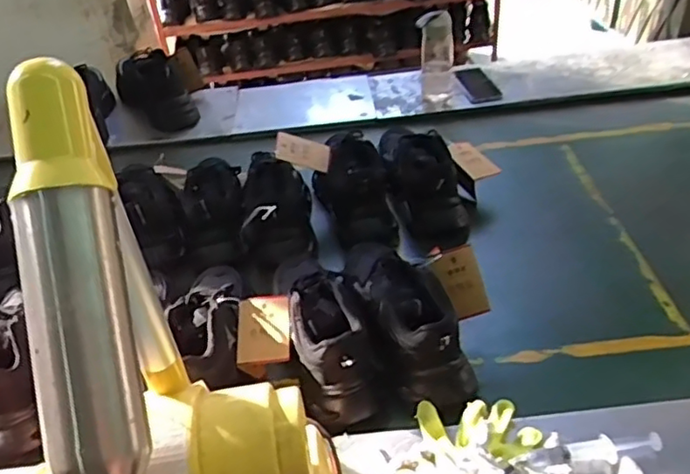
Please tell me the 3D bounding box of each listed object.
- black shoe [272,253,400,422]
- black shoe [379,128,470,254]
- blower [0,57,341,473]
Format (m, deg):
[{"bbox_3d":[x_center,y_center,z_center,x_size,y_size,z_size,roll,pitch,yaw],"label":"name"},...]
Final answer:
[{"bbox_3d":[-0.021,0.104,0.841,0.107,0.104,0.257,-13,39,-10],"label":"black shoe"},{"bbox_3d":[0.133,-0.121,1.122,0.108,0.106,0.301,-10,38,-6],"label":"black shoe"},{"bbox_3d":[-0.093,0.128,0.460,0.159,0.448,0.211,-9,38,-5],"label":"blower"}]

